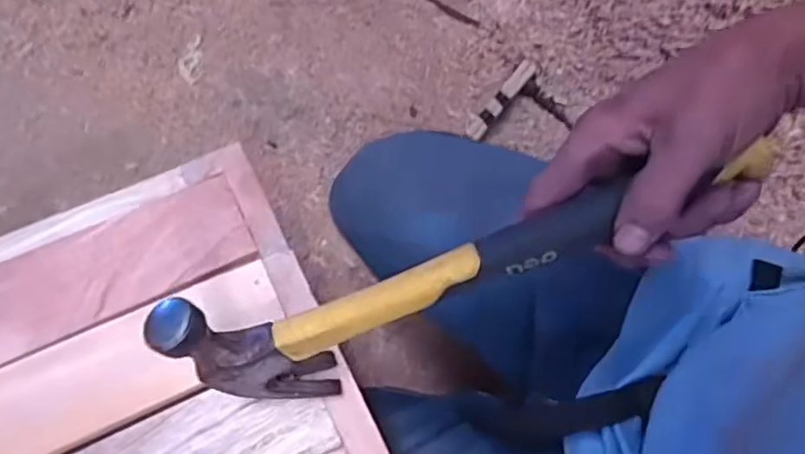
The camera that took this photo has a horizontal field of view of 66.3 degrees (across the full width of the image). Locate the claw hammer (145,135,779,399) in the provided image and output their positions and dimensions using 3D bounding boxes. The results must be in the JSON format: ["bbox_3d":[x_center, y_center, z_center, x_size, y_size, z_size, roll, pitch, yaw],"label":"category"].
[{"bbox_3d":[0.039,0.025,0.356,0.326,0.121,0.048,-22,69,3],"label":"claw hammer"}]

